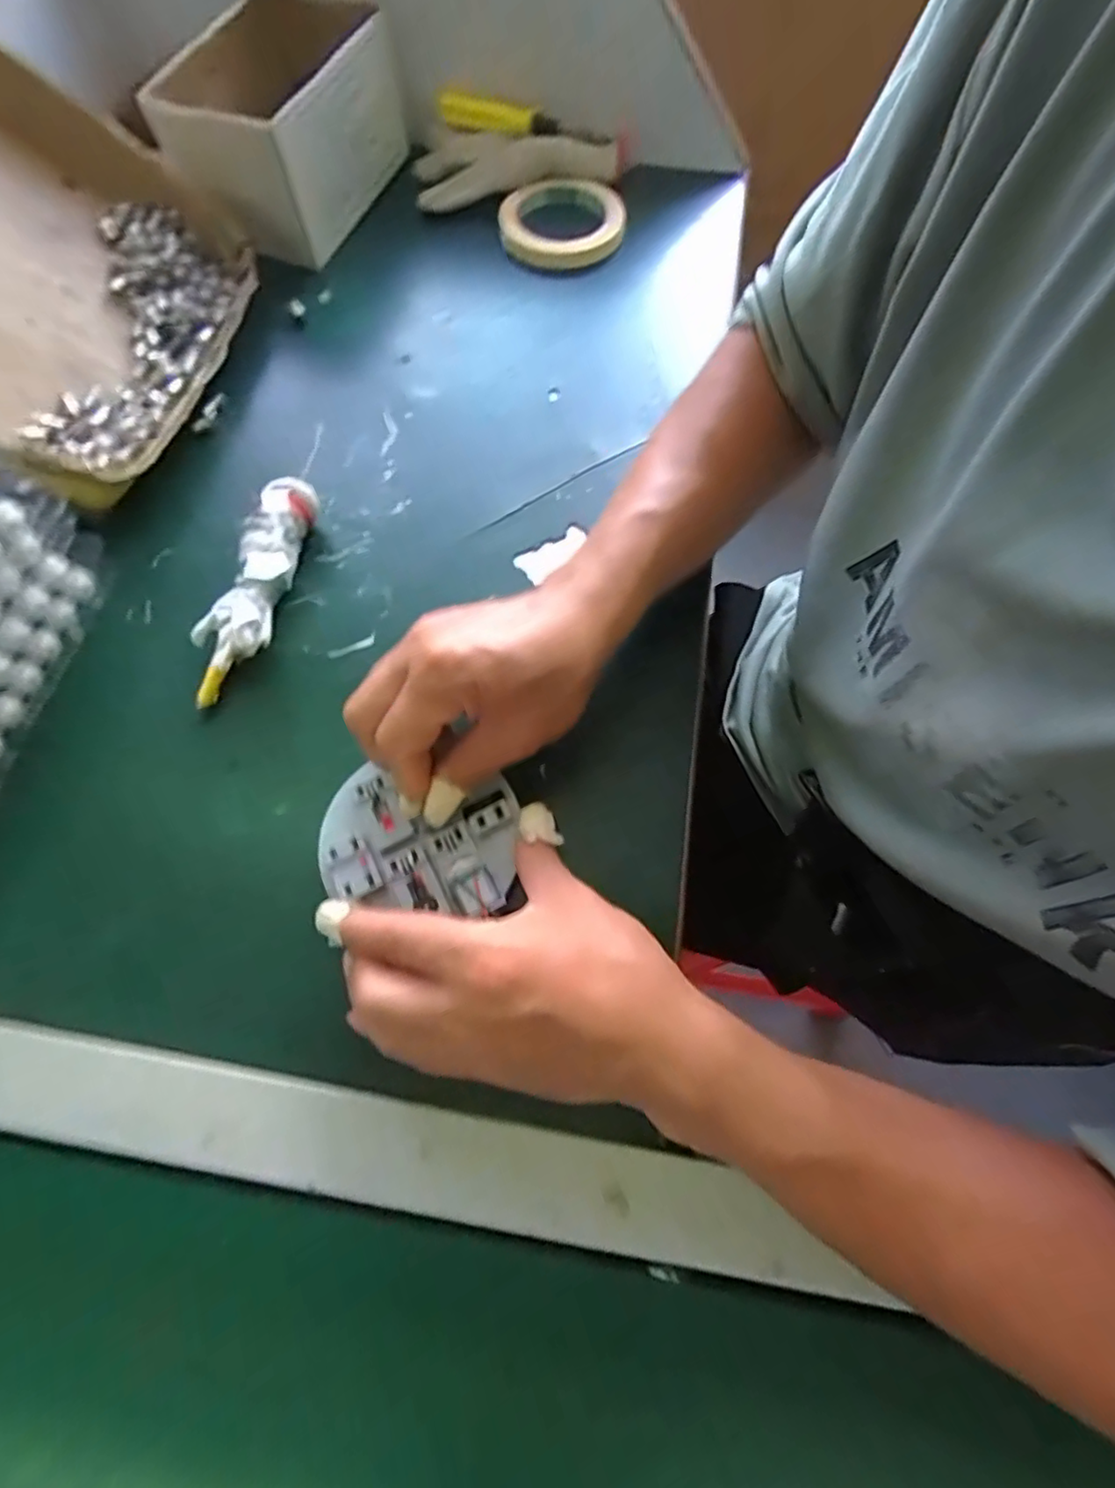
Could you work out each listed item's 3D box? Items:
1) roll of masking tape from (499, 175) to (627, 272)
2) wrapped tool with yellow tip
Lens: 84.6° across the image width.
[{"bbox_3d":[0.005,-0.460,0.544,0.108,0.025,0.108,1,68,-2],"label":"roll of masking tape"},{"bbox_3d":[-0.184,-0.096,0.371,0.043,0.038,0.147,9,66,6],"label":"wrapped tool with yellow tip"}]

